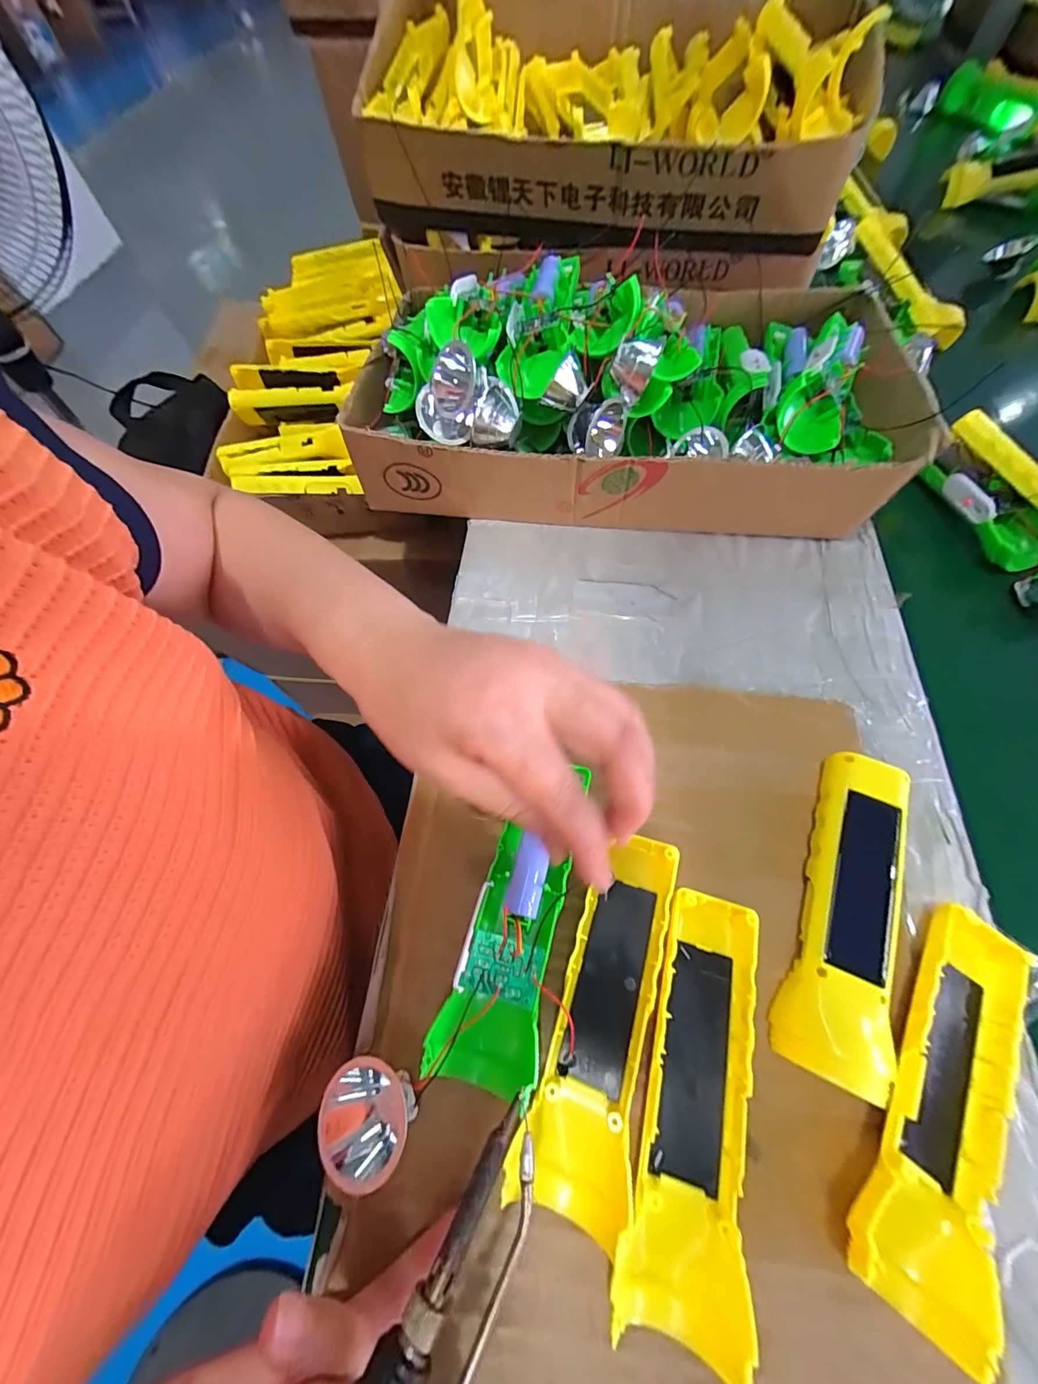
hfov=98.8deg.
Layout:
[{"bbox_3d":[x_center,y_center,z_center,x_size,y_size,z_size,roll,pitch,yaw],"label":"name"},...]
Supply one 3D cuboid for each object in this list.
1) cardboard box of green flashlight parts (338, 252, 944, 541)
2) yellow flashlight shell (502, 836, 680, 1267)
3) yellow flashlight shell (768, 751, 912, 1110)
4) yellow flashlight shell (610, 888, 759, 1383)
[{"bbox_3d":[0.083,-0.256,0.371,0.406,0.120,0.225,7,64,6],"label":"cardboard box of green flashlight parts"},{"bbox_3d":[0.041,0.155,0.222,0.050,0.025,0.160,14,65,9],"label":"yellow flashlight shell"},{"bbox_3d":[0.173,0.111,0.236,0.044,0.031,0.159,20,66,12],"label":"yellow flashlight shell"},{"bbox_3d":[0.083,0.184,0.206,0.046,0.025,0.164,16,65,10],"label":"yellow flashlight shell"}]

